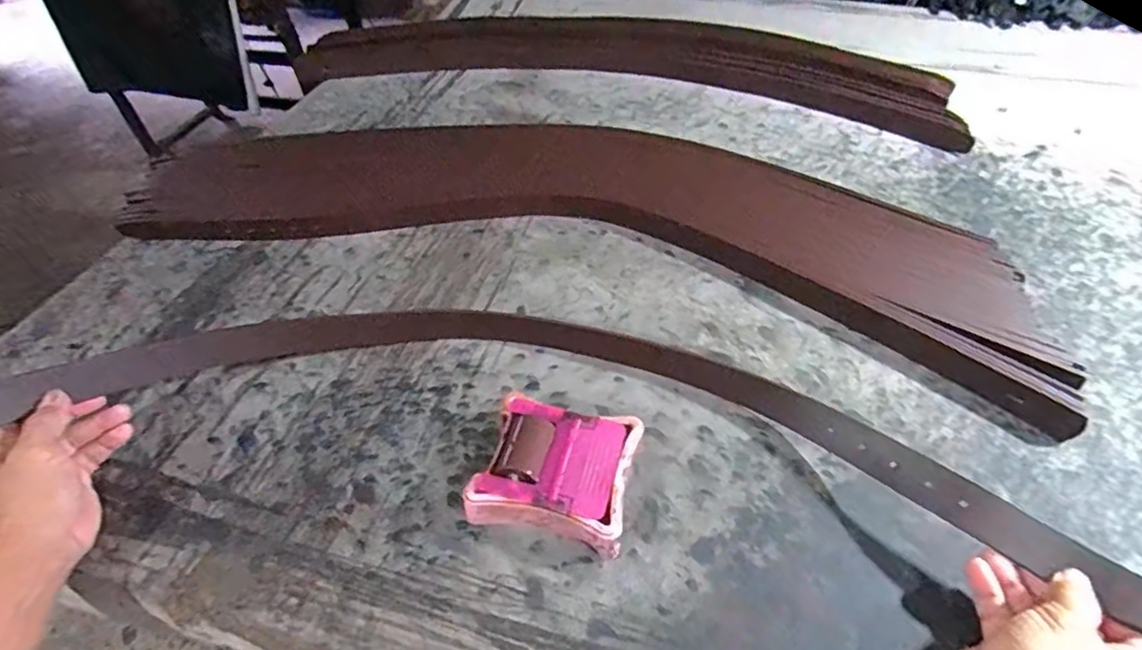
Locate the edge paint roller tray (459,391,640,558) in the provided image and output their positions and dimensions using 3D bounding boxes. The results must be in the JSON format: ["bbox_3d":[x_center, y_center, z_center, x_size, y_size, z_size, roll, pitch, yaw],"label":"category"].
[{"bbox_3d":[-0.011,0.115,0.467,0.116,0.039,0.107,11,49,12],"label":"edge paint roller tray"}]

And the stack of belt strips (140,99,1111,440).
[{"bbox_3d":[0.006,-0.164,0.727,0.979,0.058,0.408,12,49,12],"label":"stack of belt strips"}]

